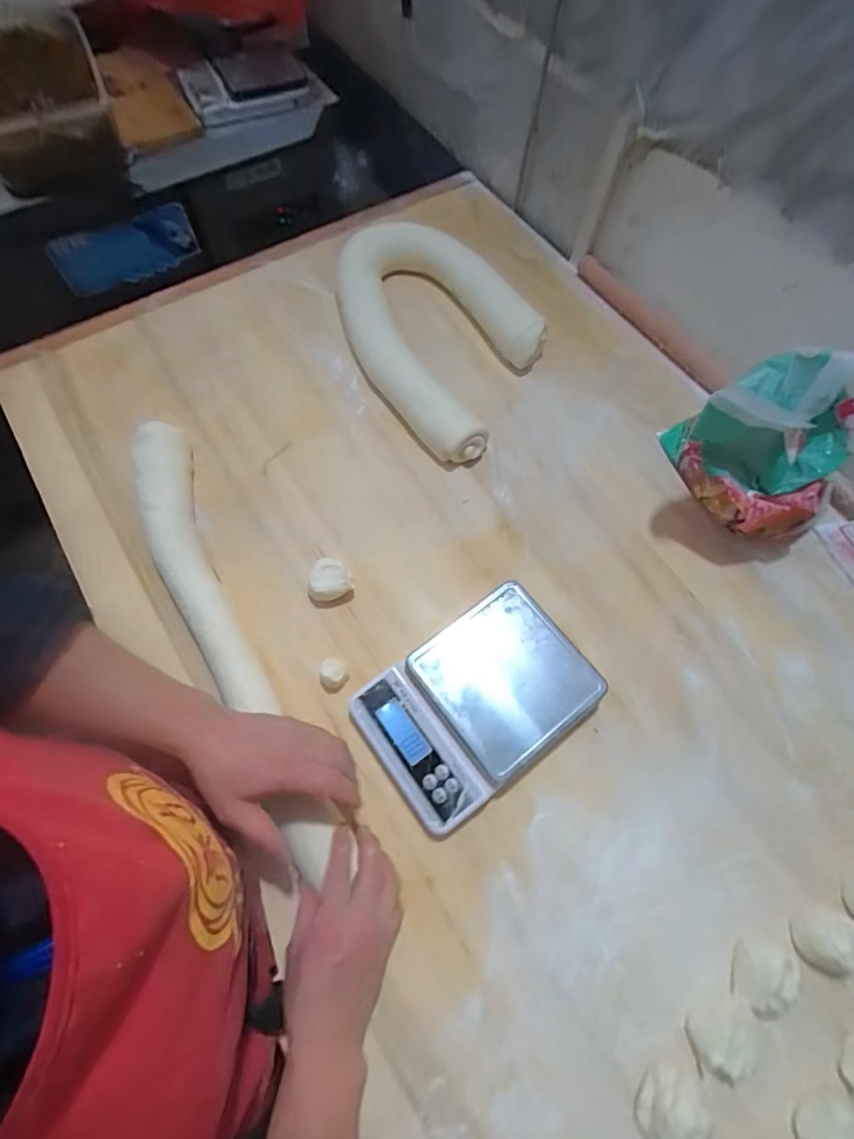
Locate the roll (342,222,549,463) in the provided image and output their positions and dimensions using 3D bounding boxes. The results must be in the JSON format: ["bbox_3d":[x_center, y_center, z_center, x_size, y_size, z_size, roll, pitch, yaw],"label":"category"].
[{"bbox_3d":[0.021,-0.324,0.686,0.240,0.063,0.386,-17,70,-7],"label":"roll"}]

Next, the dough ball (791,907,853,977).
[{"bbox_3d":[0.344,0.317,0.438,0.054,0.026,0.048,21,71,7],"label":"dough ball"}]

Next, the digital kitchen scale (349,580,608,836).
[{"bbox_3d":[0.050,0.131,0.514,0.218,0.040,0.148,-35,73,-13],"label":"digital kitchen scale"}]

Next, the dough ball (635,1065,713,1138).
[{"bbox_3d":[0.193,0.426,0.396,0.054,0.035,0.051,0,69,0],"label":"dough ball"}]

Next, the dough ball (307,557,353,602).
[{"bbox_3d":[-0.106,0.012,0.563,0.048,0.037,0.039,-7,70,-3],"label":"dough ball"}]

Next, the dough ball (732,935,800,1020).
[{"bbox_3d":[0.284,0.341,0.429,0.045,0.023,0.059,22,71,8],"label":"dough ball"}]

